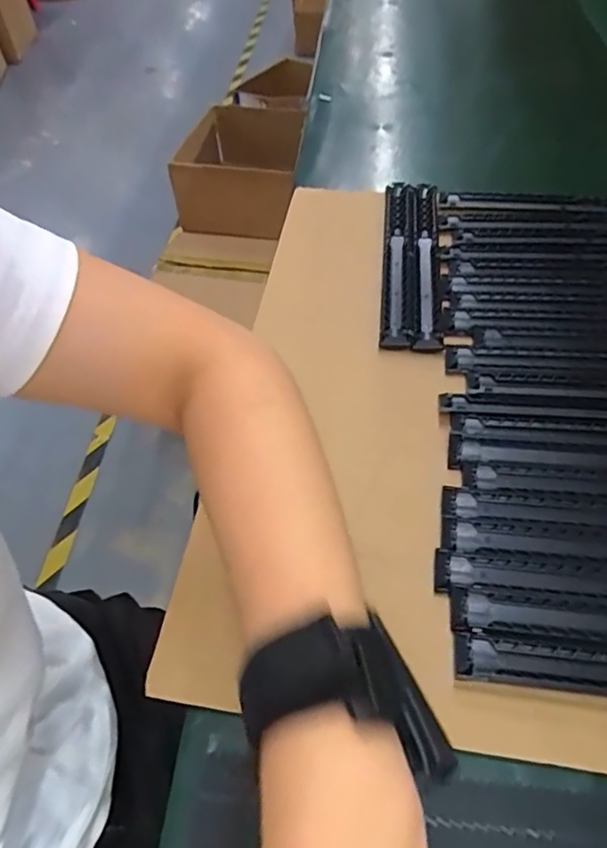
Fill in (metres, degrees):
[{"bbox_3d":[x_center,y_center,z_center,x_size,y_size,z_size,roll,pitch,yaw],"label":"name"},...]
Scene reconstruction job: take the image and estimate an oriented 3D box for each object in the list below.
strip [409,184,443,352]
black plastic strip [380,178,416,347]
[{"bbox_3d":[0.110,-0.153,0.519,0.022,0.011,0.237,4,52,6],"label":"strip"},{"bbox_3d":[0.087,-0.152,0.521,0.027,0.014,0.227,4,52,5],"label":"black plastic strip"}]

